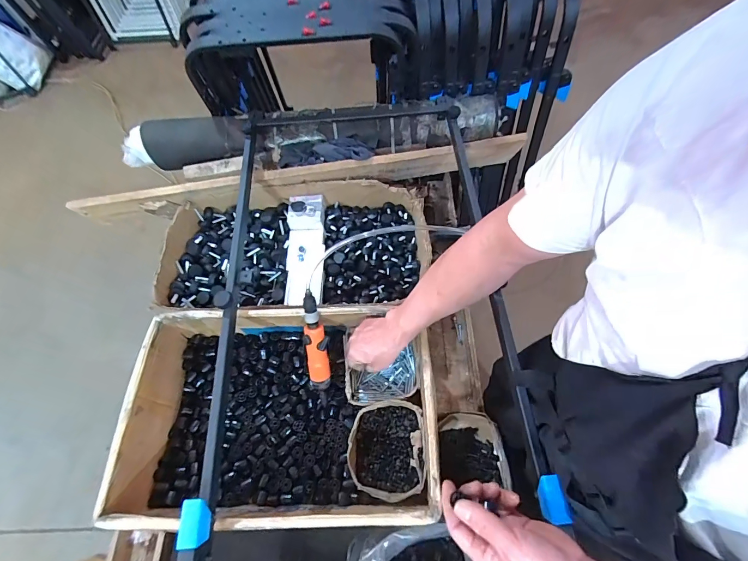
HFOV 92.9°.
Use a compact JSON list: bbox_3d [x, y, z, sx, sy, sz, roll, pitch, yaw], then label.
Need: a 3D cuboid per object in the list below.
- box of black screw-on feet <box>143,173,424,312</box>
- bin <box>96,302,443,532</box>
[{"bbox_3d":[-0.180,-0.071,0.822,0.593,0.117,0.350,-5,63,-1],"label":"box of black screw-on feet"},{"bbox_3d":[-0.159,0.238,0.663,0.530,0.160,0.356,-3,63,0],"label":"bin"}]

